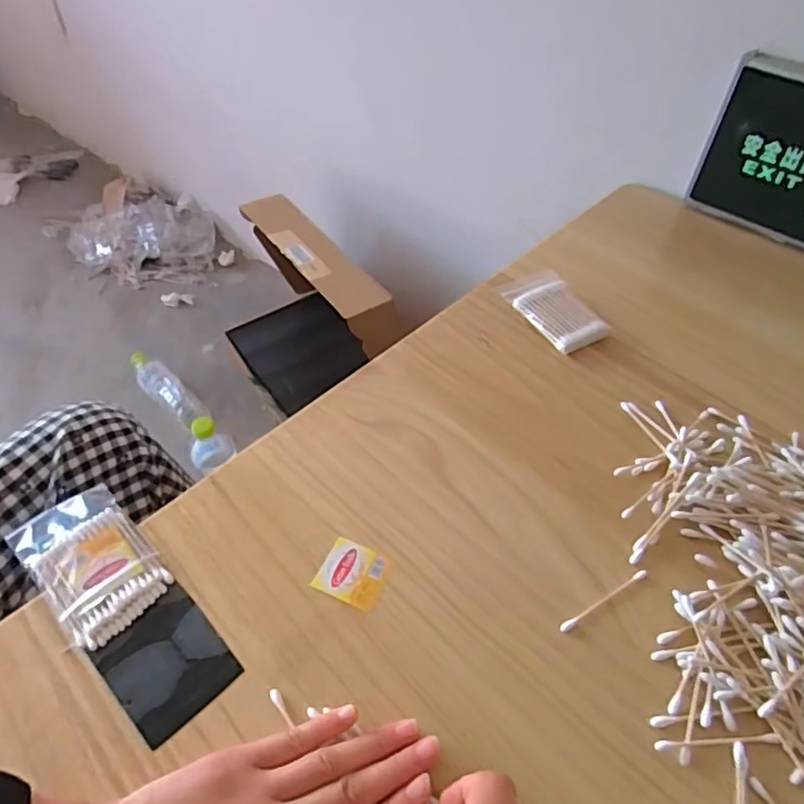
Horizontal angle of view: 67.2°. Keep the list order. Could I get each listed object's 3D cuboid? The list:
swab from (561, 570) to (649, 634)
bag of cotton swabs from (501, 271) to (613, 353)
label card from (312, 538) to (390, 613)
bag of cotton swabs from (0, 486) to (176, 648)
[{"bbox_3d":[0.127,0.123,0.378,0.070,0.004,0.005,-25,55,-19],"label":"swab"},{"bbox_3d":[0.138,-0.084,0.545,0.058,0.017,0.094,-24,54,-19],"label":"bag of cotton swabs"},{"bbox_3d":[-0.032,0.110,0.392,0.043,0.004,0.039,17,52,14],"label":"label card"},{"bbox_3d":[-0.205,0.102,0.395,0.065,0.010,0.113,-36,59,-26],"label":"bag of cotton swabs"}]

